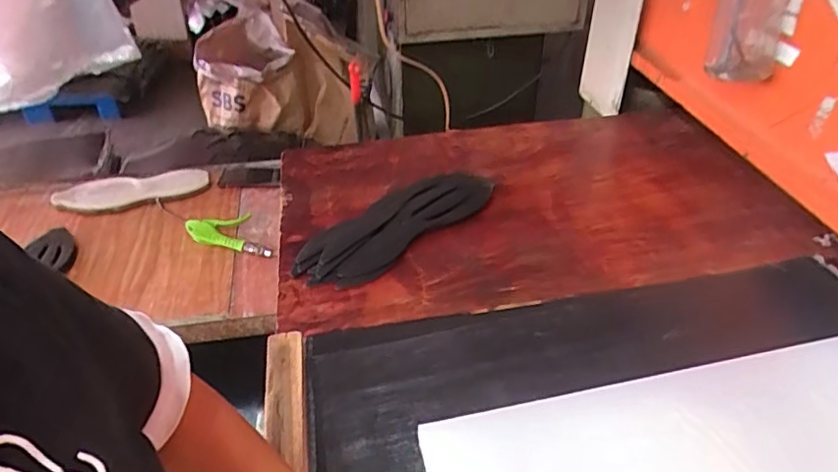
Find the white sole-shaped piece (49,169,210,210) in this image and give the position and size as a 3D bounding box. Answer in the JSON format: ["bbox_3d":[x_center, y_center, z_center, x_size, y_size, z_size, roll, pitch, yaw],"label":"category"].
[{"bbox_3d":[-0.588,-0.093,1.203,0.299,0.027,0.097,-6,38,-11],"label":"white sole-shaped piece"}]

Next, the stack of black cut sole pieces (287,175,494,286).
[{"bbox_3d":[-0.022,-0.022,0.738,0.280,0.030,0.116,-24,42,-25],"label":"stack of black cut sole pieces"}]

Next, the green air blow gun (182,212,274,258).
[{"bbox_3d":[-0.343,-0.008,1.069,0.179,0.029,0.069,8,39,14],"label":"green air blow gun"}]

